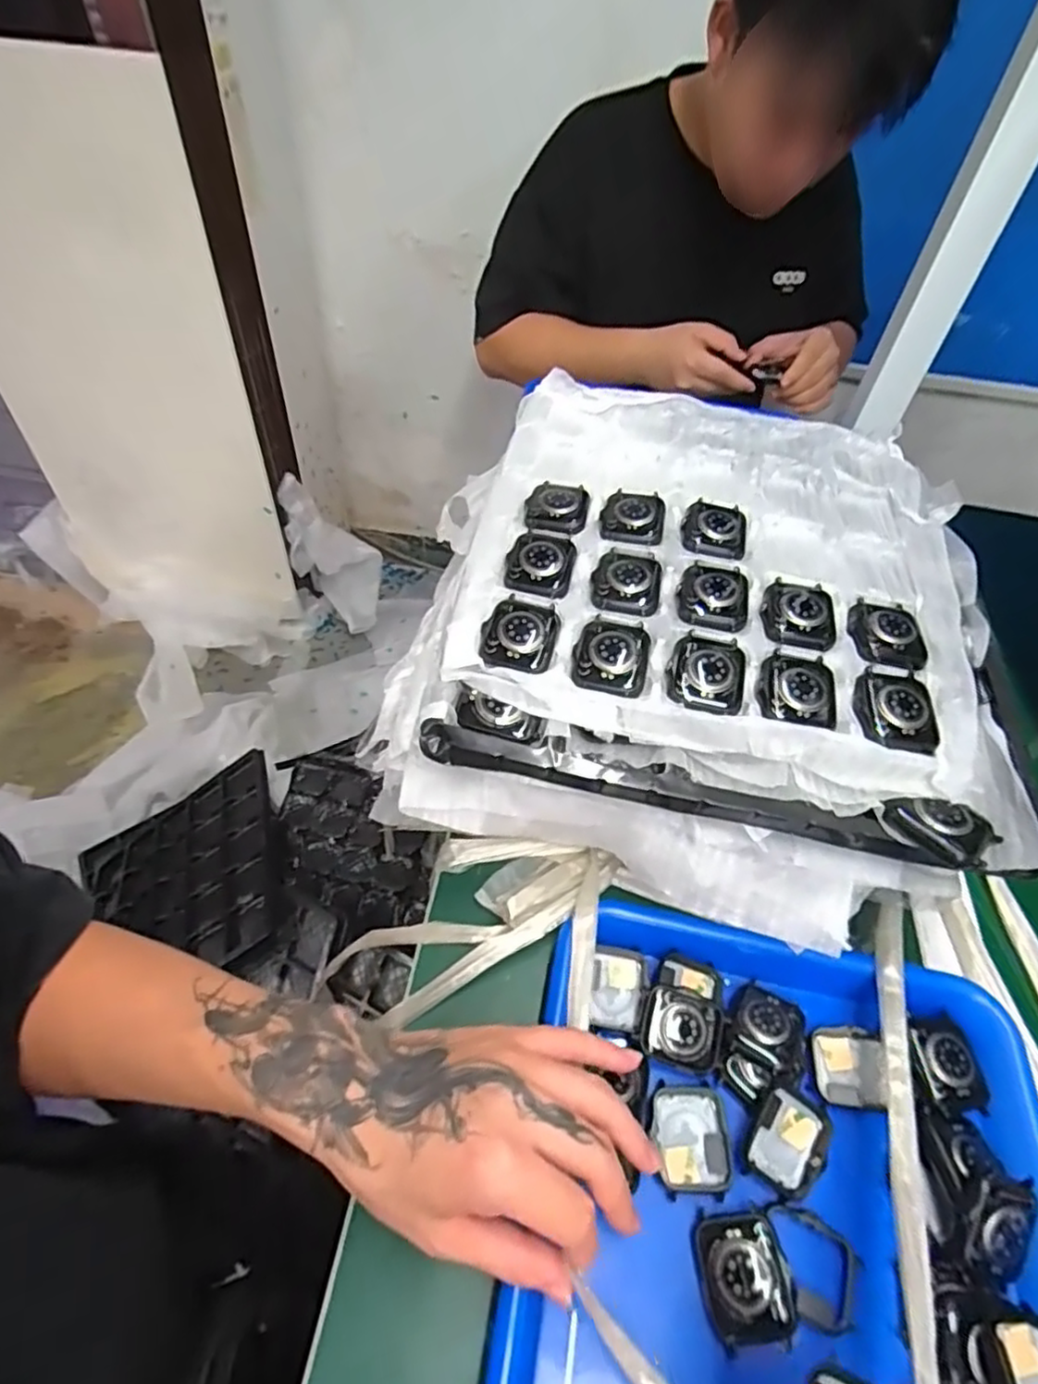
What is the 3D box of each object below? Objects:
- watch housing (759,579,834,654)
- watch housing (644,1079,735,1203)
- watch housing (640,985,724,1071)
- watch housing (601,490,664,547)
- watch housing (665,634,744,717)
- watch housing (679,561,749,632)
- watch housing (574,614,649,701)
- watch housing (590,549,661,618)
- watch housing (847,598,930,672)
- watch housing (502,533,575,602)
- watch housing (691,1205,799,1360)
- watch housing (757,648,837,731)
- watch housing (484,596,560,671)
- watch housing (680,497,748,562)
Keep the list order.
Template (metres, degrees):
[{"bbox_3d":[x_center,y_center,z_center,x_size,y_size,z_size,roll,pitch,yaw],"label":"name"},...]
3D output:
[{"bbox_3d":[0.153,-0.043,0.363,0.037,0.008,0.044,7,50,2],"label":"watch housing"},{"bbox_3d":[0.085,0.224,0.331,0.039,0.006,0.046,2,50,-2],"label":"watch housing"},{"bbox_3d":[0.088,0.179,0.355,0.041,0.015,0.035,13,50,8],"label":"watch housing"},{"bbox_3d":[0.071,-0.107,0.407,0.037,0.007,0.047,10,50,5],"label":"watch housing"},{"bbox_3d":[0.096,-0.009,0.341,0.038,0.010,0.043,12,50,7],"label":"watch housing"},{"bbox_3d":[0.108,-0.054,0.368,0.037,0.007,0.051,11,50,6],"label":"watch housing"},{"bbox_3d":[0.049,-0.019,0.344,0.037,0.009,0.048,13,50,8],"label":"watch housing"},{"bbox_3d":[0.061,-0.063,0.374,0.037,0.008,0.047,9,50,5],"label":"watch housing"},{"bbox_3d":[0.203,-0.033,0.366,0.039,0.010,0.046,8,50,3],"label":"watch housing"},{"bbox_3d":[0.012,-0.074,0.379,0.038,0.009,0.049,9,50,5],"label":"watch housing"},{"bbox_3d":[0.100,0.261,0.295,0.036,0.012,0.047,-4,50,-7],"label":"watch housing"},{"bbox_3d":[0.142,-0.001,0.337,0.038,0.006,0.044,12,50,7],"label":"watch housing"},{"bbox_3d":[0.001,-0.030,0.350,0.037,0.012,0.047,8,50,3],"label":"watch housing"},{"bbox_3d":[0.119,-0.099,0.402,0.038,0.008,0.046,12,50,7],"label":"watch housing"}]

